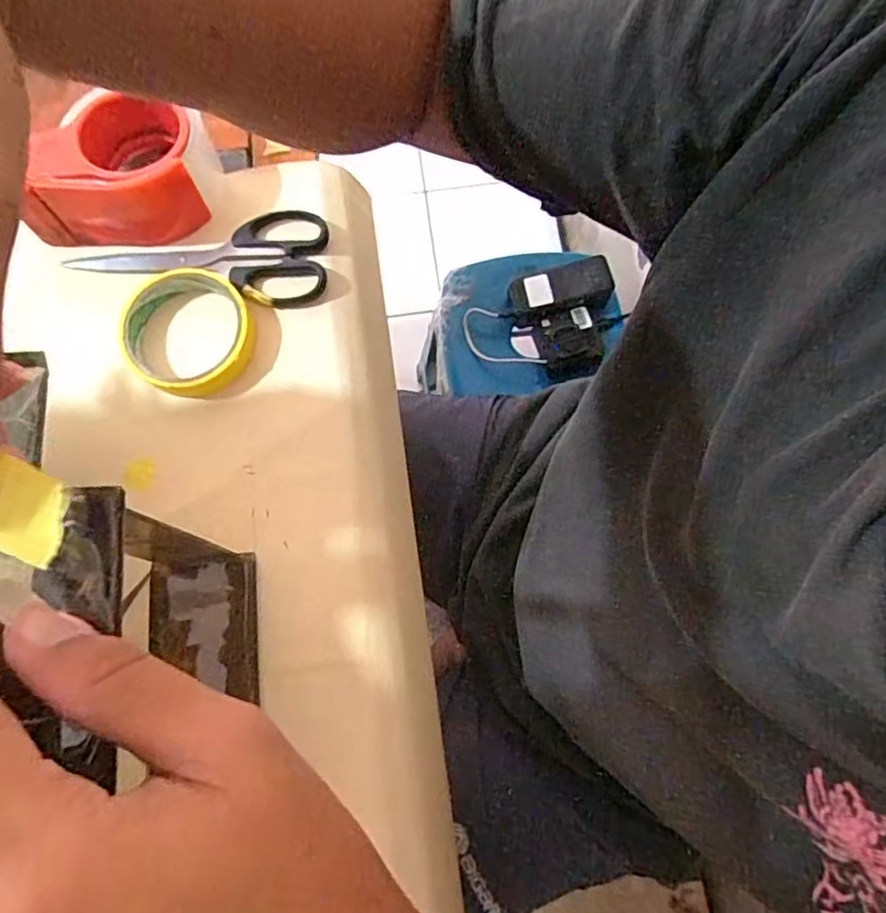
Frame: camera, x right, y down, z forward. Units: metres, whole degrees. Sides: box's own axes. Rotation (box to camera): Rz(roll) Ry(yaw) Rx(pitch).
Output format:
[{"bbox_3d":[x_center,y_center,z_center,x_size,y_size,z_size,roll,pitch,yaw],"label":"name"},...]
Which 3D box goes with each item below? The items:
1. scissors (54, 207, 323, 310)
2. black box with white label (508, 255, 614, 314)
[{"bbox_3d":[-0.180,-0.147,0.445,0.187,0.022,0.074,1,77,0],"label":"scissors"},{"bbox_3d":[0.148,-0.211,0.773,0.128,0.026,0.052,-8,98,3],"label":"black box with white label"}]

